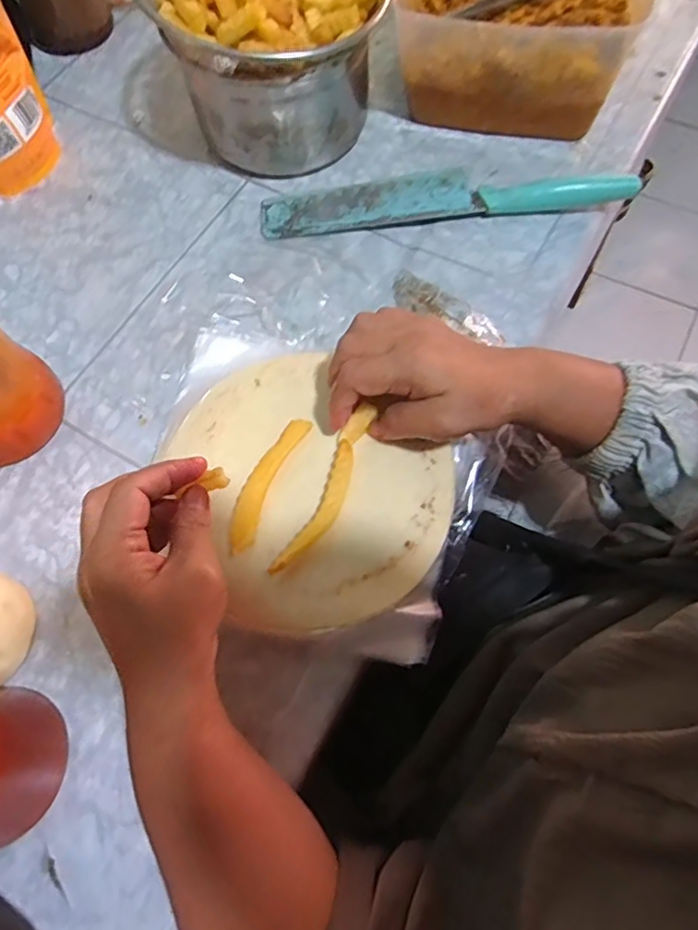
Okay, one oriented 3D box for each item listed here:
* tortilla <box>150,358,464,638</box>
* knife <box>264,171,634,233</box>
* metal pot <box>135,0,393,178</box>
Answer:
[{"bbox_3d":[-0.032,0.012,0.367,0.185,0.013,0.156,38,73,17],"label":"tortilla"},{"bbox_3d":[0.077,-0.232,0.485,0.302,0.027,0.054,-3,66,2],"label":"knife"},{"bbox_3d":[-0.057,-0.347,0.481,0.173,0.135,0.165,-8,66,0],"label":"metal pot"}]

